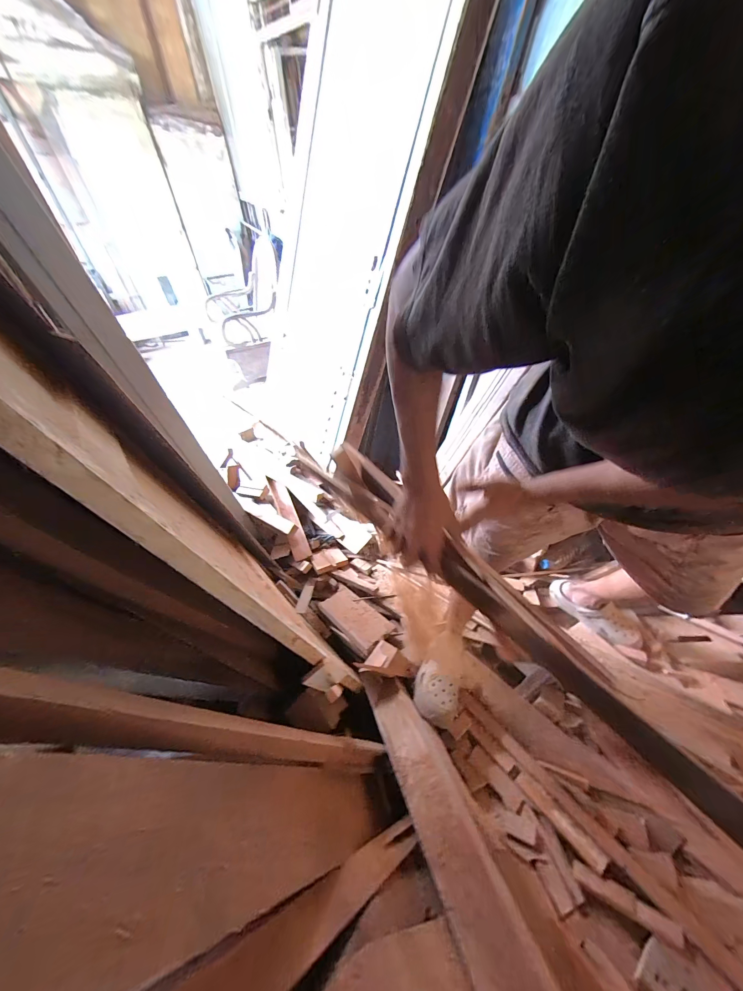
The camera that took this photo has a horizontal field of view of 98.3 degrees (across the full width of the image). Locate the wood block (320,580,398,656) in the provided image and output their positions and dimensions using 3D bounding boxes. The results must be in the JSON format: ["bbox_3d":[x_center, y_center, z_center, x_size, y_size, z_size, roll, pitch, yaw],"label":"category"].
[{"bbox_3d":[-0.067,0.422,1.139,0.130,0.026,0.302,-34,33,-26],"label":"wood block"}]

